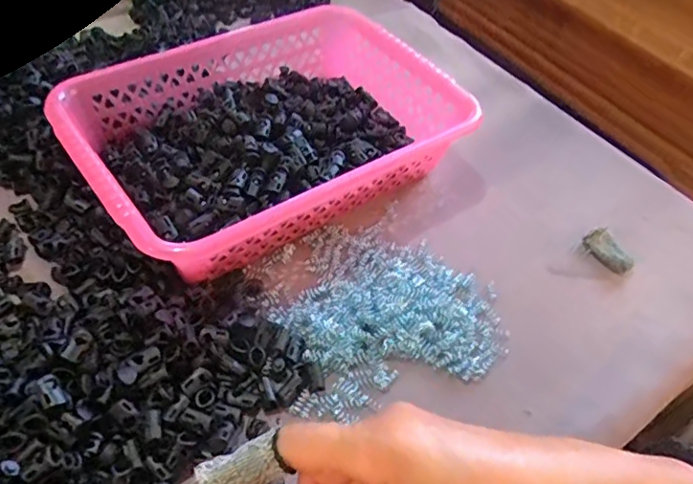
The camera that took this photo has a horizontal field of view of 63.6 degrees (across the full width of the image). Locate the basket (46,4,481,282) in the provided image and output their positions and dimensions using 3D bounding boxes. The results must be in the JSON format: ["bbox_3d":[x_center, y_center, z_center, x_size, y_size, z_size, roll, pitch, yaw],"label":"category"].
[{"bbox_3d":[-0.067,-0.096,0.488,0.307,0.075,0.199,-28,58,-27],"label":"basket"}]

